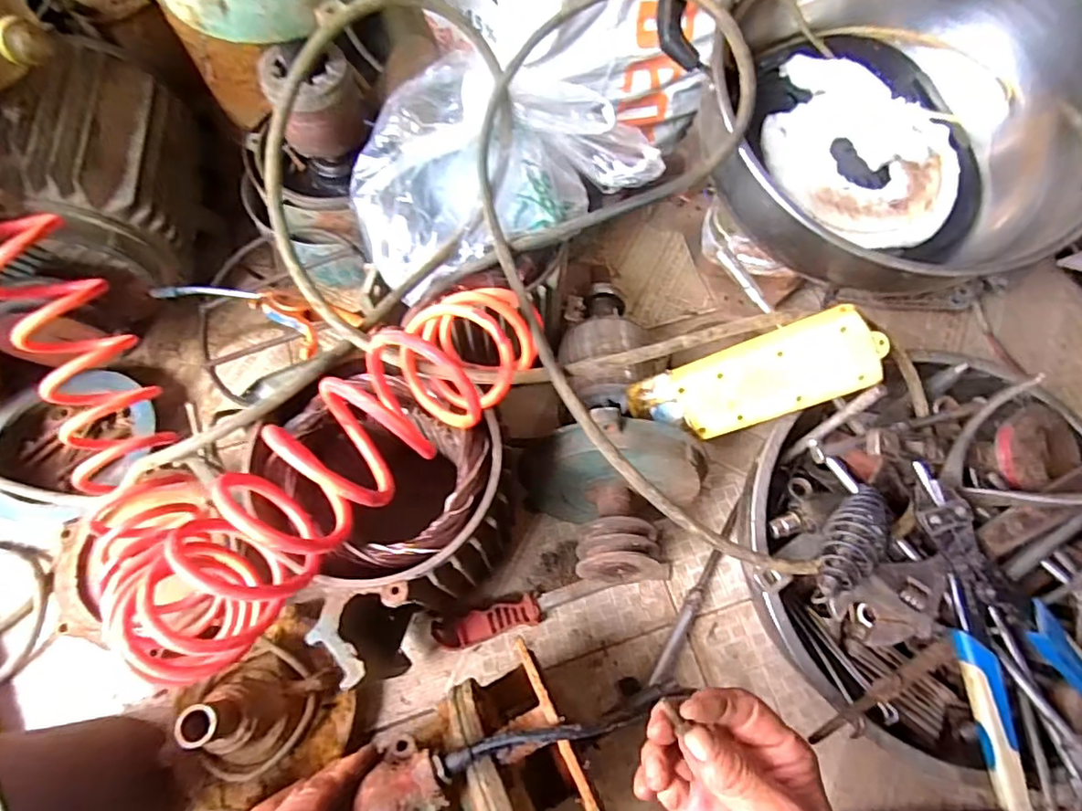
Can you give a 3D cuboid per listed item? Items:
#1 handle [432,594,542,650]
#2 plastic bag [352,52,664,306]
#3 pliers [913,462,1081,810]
[{"bbox_3d":[-0.048,0.197,0.511,0.094,0.020,0.027,-15,70,-7],"label":"handle"},{"bbox_3d":[-0.039,-0.214,0.489,0.273,0.075,0.167,-38,74,-15],"label":"plastic bag"},{"bbox_3d":[0.330,0.147,0.383,0.103,0.017,0.222,-4,69,-3],"label":"pliers"}]

